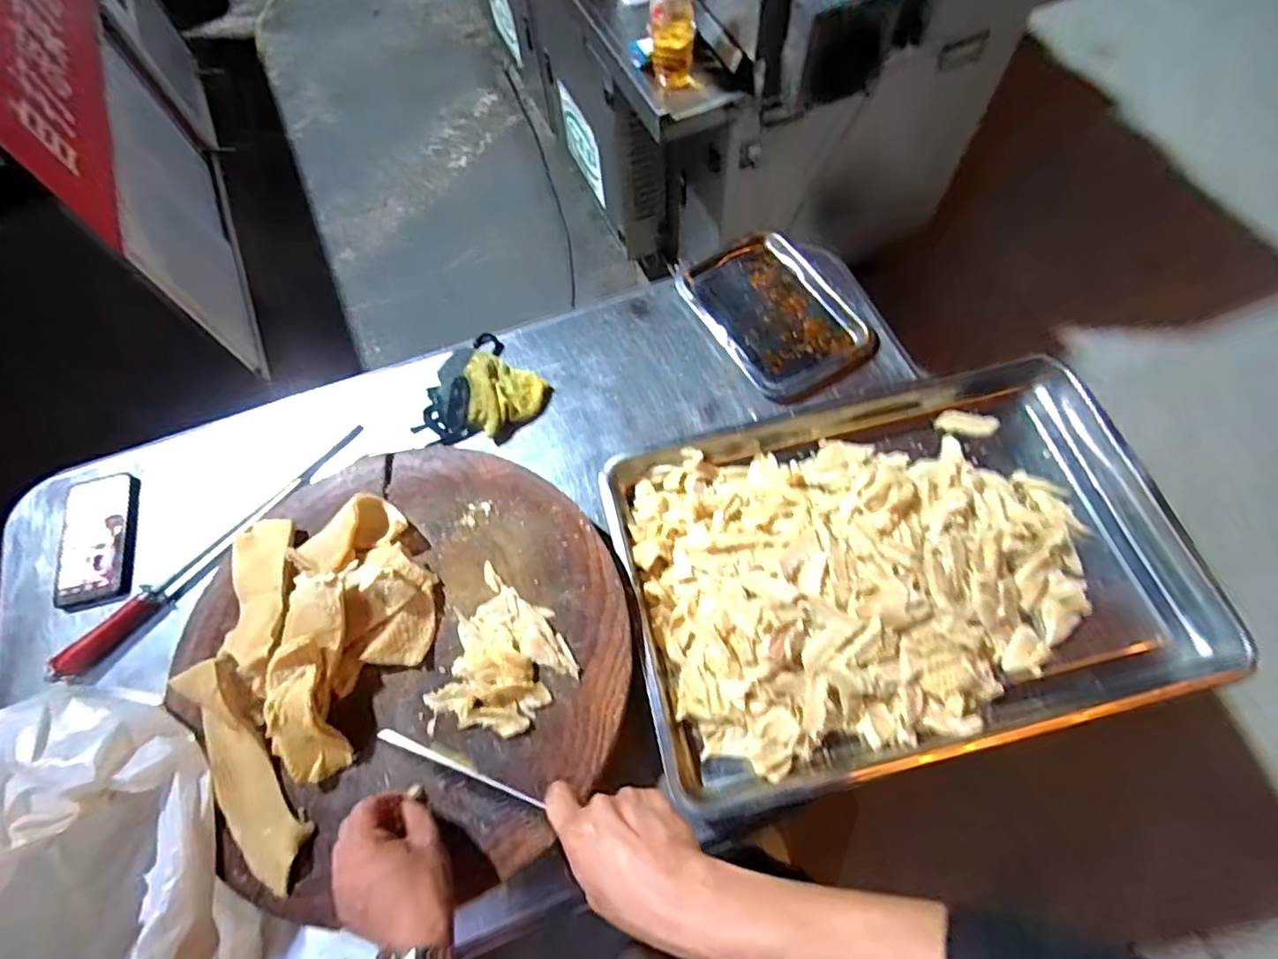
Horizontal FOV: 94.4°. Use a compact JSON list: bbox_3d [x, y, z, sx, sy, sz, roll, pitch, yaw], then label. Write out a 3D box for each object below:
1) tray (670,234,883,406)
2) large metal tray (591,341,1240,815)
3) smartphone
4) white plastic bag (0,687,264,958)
[{"bbox_3d":[0.195,-0.238,0.837,0.195,0.023,0.261,-29,68,-10],"label":"tray"},{"bbox_3d":[0.281,0.080,0.661,0.594,0.071,0.413,-13,66,-3],"label":"large metal tray"},{"bbox_3d":[-0.673,0.071,0.736,0.087,0.015,0.165,-14,66,-3],"label":"smartphone"},{"bbox_3d":[-0.496,0.355,0.543,0.285,0.141,0.268,8,67,6],"label":"white plastic bag"}]

